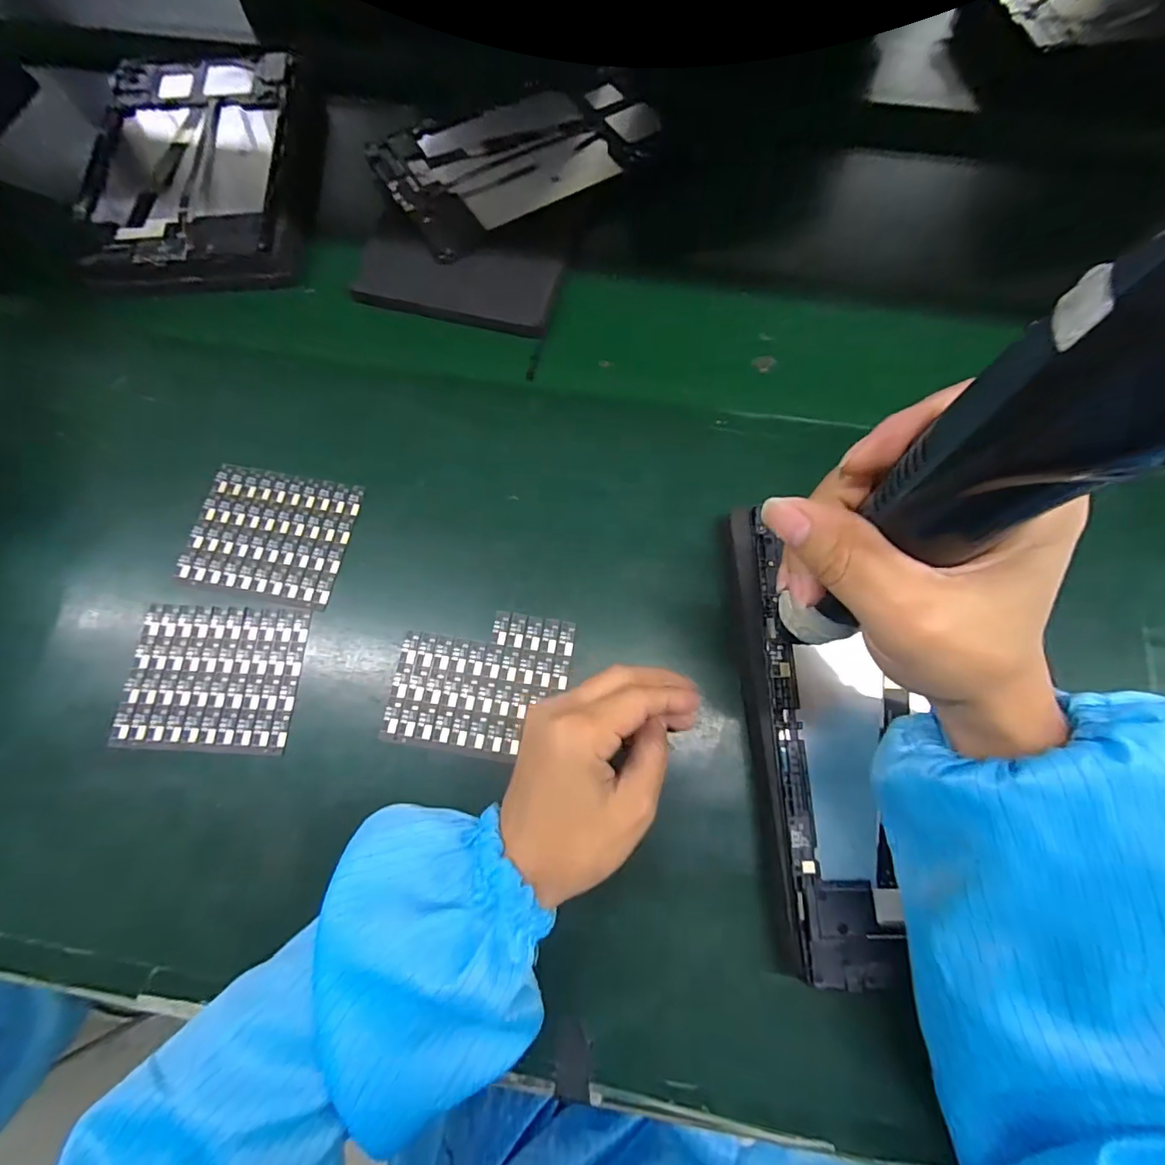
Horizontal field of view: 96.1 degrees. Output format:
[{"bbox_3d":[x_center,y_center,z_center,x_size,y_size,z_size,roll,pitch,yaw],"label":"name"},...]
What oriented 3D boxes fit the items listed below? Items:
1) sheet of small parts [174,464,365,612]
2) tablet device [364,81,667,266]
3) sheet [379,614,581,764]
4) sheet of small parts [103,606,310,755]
[{"bbox_3d":[-0.195,-0.032,0.329,0.095,0.004,0.082,11,71,4],"label":"sheet of small parts"},{"bbox_3d":[-0.053,-0.361,0.434,0.224,0.007,0.141,-31,73,-10],"label":"tablet device"},{"bbox_3d":[-0.059,0.056,0.304,0.098,0.004,0.082,9,71,4],"label":"sheet"},{"bbox_3d":[-0.213,0.054,0.303,0.095,0.004,0.082,2,71,1],"label":"sheet of small parts"}]

